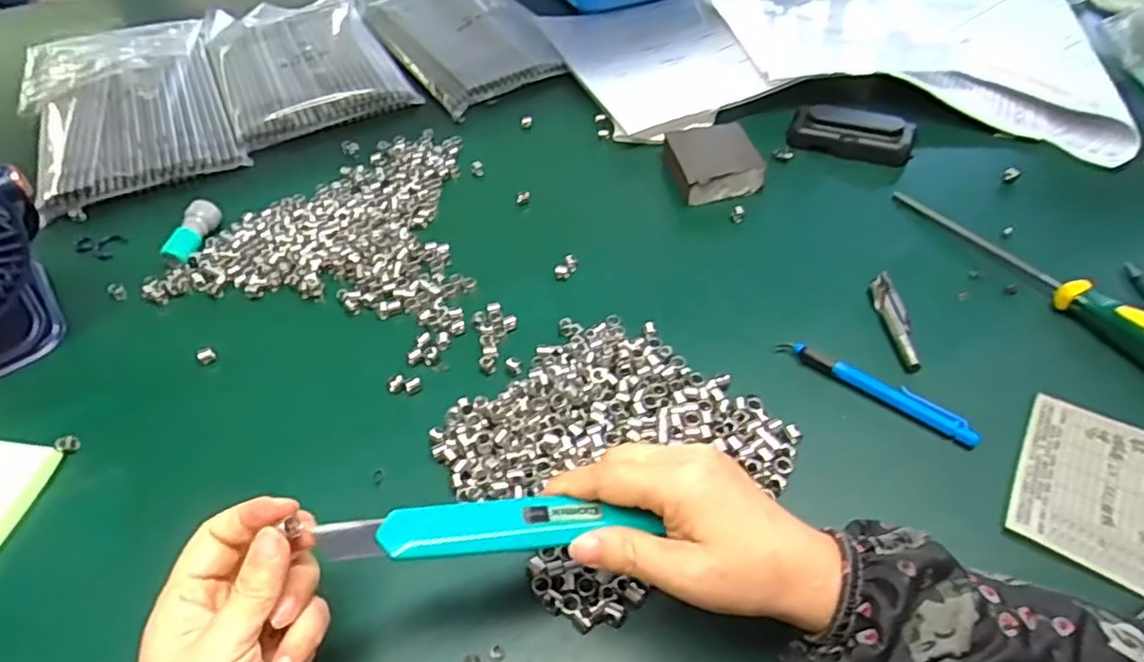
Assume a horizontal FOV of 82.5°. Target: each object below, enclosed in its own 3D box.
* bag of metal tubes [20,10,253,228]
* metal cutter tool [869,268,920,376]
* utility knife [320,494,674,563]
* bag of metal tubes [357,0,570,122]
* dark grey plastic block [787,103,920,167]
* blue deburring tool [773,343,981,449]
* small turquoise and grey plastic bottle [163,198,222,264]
[{"bbox_3d":[-0.470,-0.245,0.688,0.204,0.035,0.339,-20,50,-13],"label":"bag of metal tubes"},{"bbox_3d":[0.223,-0.009,0.450,0.013,0.013,0.086,-2,48,3],"label":"metal cutter tool"},{"bbox_3d":[-0.037,0.084,0.286,0.137,0.010,0.025,-2,48,-11],"label":"utility knife"},{"bbox_3d":[-0.135,-0.364,0.779,0.172,0.025,0.328,-24,51,-16],"label":"bag of metal tubes"},{"bbox_3d":[0.252,-0.180,0.588,0.105,0.032,0.035,16,52,18],"label":"dark grey plastic block"},{"bbox_3d":[0.190,0.034,0.411,0.126,0.014,0.011,32,58,28],"label":"blue deburring tool"},{"bbox_3d":[-0.314,-0.084,0.543,0.021,0.019,0.061,3,49,7],"label":"small turquoise and grey plastic bottle"}]

